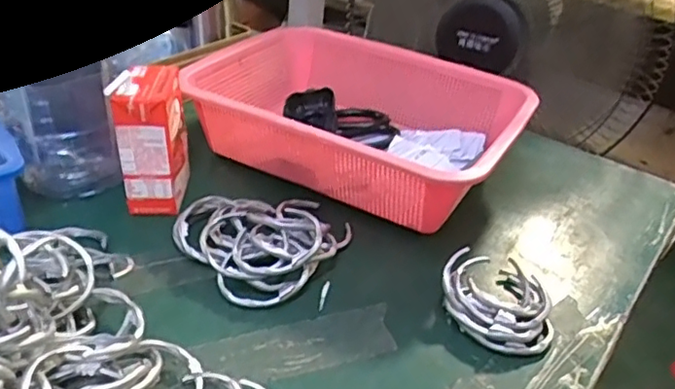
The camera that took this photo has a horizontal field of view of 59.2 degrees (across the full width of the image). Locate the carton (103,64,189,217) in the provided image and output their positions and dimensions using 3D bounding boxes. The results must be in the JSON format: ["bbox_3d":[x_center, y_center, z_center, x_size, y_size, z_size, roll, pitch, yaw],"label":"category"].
[{"bbox_3d":[-0.153,-0.044,0.495,0.044,0.116,0.067,4,34,-1],"label":"carton"}]

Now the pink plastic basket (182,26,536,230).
[{"bbox_3d":[0.024,-0.073,0.586,0.292,0.088,0.216,19,36,20],"label":"pink plastic basket"}]

